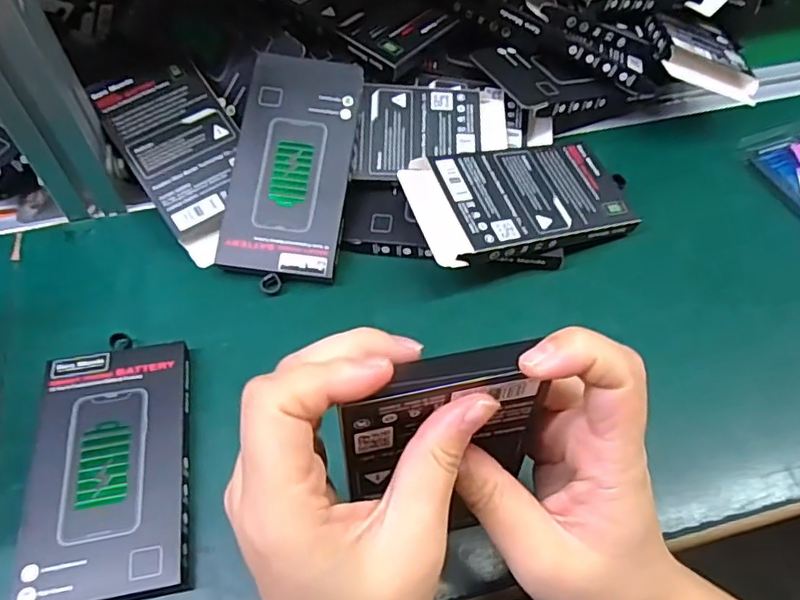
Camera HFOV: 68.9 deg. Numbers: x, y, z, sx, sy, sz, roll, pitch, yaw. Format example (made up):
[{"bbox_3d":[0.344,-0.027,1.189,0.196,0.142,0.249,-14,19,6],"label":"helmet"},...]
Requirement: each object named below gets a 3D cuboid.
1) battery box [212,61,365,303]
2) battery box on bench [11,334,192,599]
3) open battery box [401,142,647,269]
[{"bbox_3d":[-0.072,-0.088,0.392,0.076,0.008,0.157,7,78,1],"label":"battery box"},{"bbox_3d":[-0.150,0.086,0.308,0.081,0.016,0.138,-8,56,-5],"label":"battery box on bench"},{"bbox_3d":[0.083,-0.068,0.388,0.158,0.012,0.078,-12,64,-22],"label":"open battery box"}]

